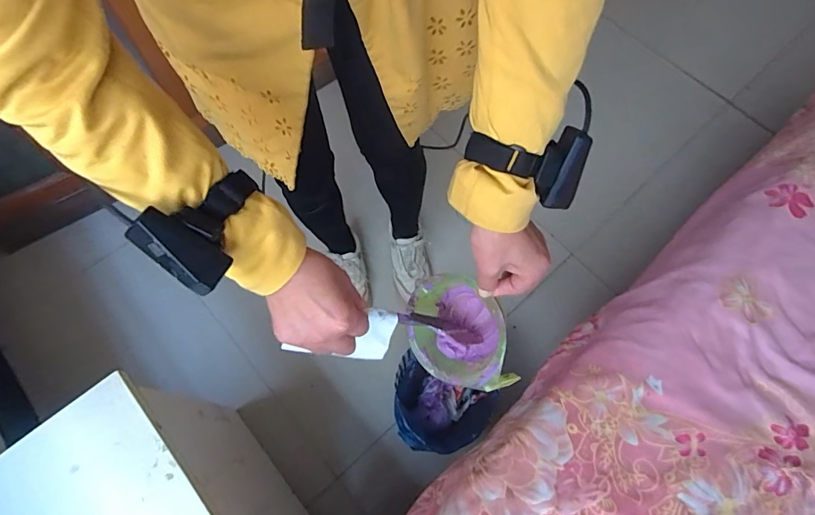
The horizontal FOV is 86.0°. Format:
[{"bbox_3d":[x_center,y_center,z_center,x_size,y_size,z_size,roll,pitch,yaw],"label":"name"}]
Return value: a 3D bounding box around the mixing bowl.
[{"bbox_3d":[0.059,0.092,0.514,0.097,0.092,0.140,-22,67,-9],"label":"mixing bowl"}]

